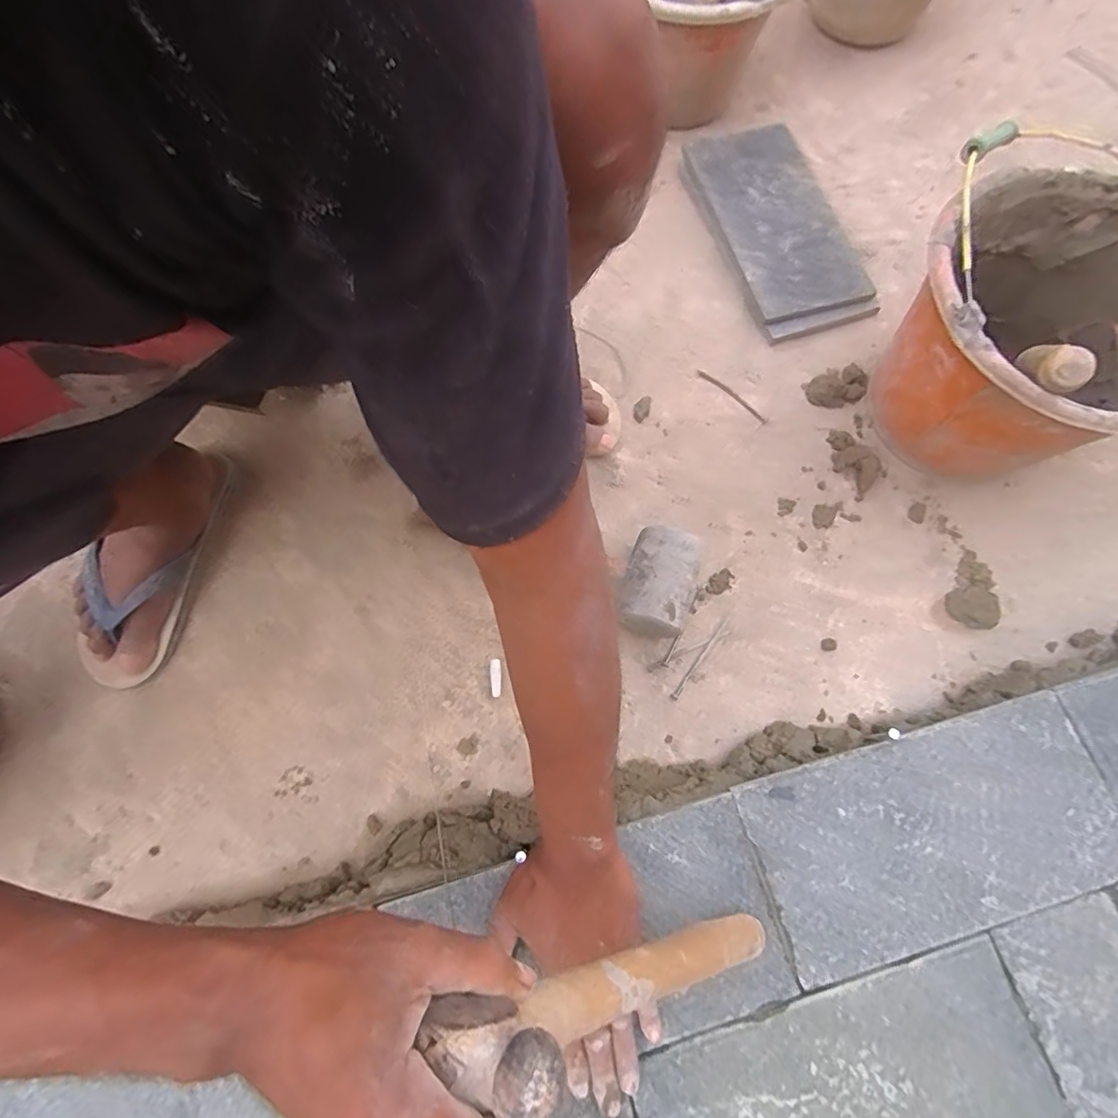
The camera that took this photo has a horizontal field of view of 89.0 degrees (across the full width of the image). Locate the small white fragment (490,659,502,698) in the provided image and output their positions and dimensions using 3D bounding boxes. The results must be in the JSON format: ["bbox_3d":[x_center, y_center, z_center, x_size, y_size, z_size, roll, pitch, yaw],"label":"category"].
[{"bbox_3d":[-0.063,0.119,0.569,0.011,0.011,0.037,-5,72,-2],"label":"small white fragment"}]

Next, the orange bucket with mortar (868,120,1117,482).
[{"bbox_3d":[0.462,-0.213,0.575,0.257,0.215,0.278,1,79,-3],"label":"orange bucket with mortar"}]

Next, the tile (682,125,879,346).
[{"bbox_3d":[0.283,-0.435,0.748,0.148,0.035,0.324,-15,73,-5],"label":"tile"}]

